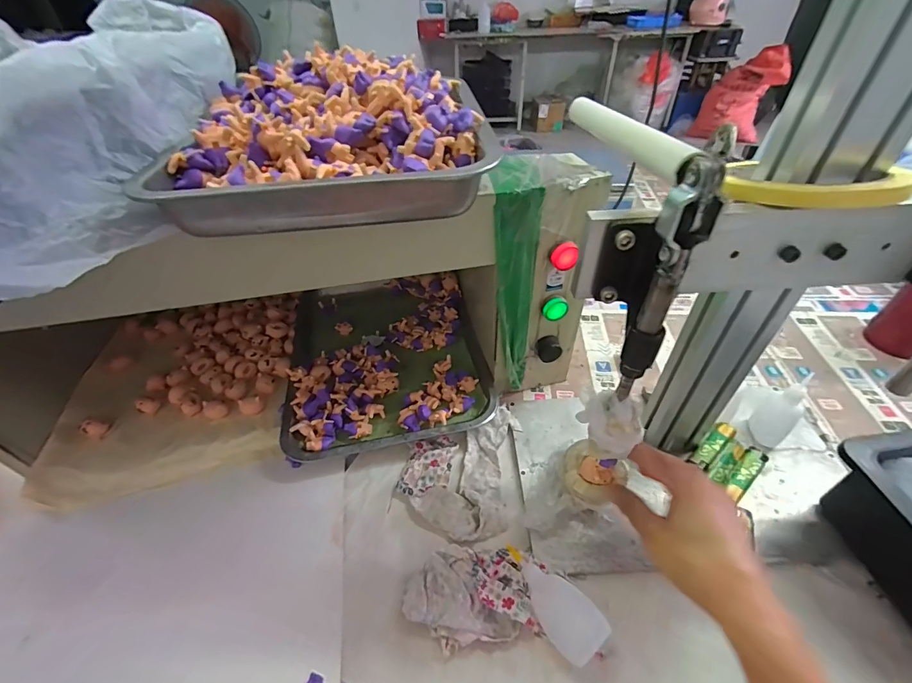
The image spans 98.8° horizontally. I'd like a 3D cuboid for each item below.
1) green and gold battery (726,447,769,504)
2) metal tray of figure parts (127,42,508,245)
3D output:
[{"bbox_3d":[0.311,0.141,0.419,0.082,0.012,0.020,-32,54,-27],"label":"green and gold battery"},{"bbox_3d":[-0.102,-0.181,0.335,0.249,0.067,0.235,-3,47,-3],"label":"metal tray of figure parts"}]

